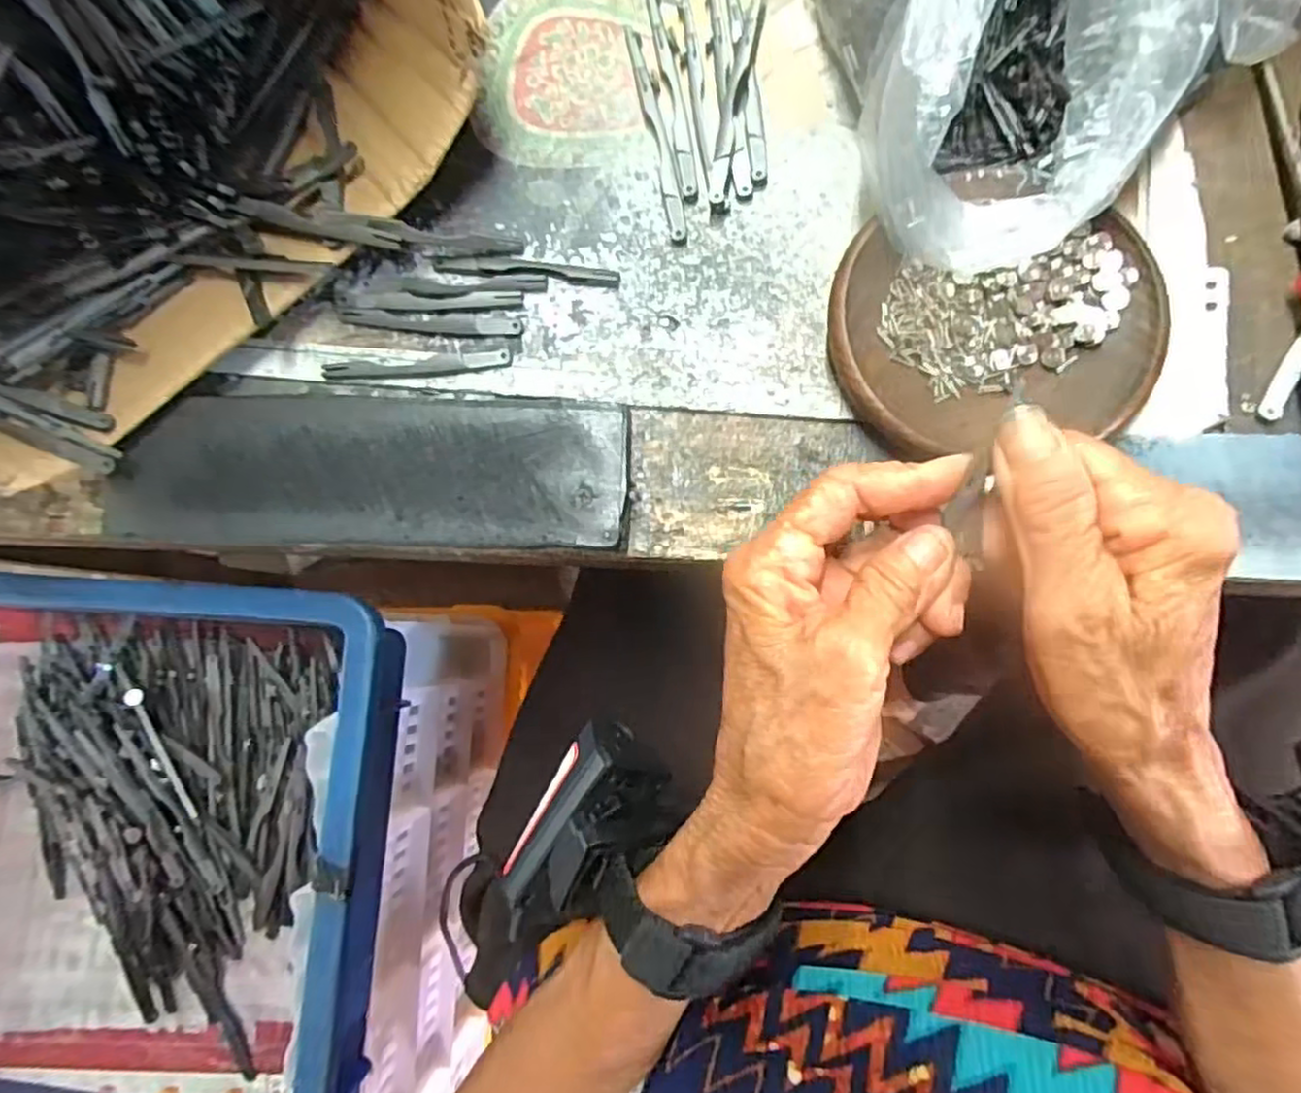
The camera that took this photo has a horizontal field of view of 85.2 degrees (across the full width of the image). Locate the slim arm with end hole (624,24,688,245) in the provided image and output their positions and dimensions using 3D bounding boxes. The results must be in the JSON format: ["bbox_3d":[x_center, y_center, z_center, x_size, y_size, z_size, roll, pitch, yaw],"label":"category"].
[{"bbox_3d":[0.003,-0.175,0.296,0.009,0.004,0.102,-11,82,4],"label":"slim arm with end hole"}]

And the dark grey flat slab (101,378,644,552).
[{"bbox_3d":[-0.109,-0.033,0.281,0.198,0.019,0.063,2,83,6],"label":"dark grey flat slab"}]

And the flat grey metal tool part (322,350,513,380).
[{"bbox_3d":[-0.097,-0.075,0.294,0.079,0.004,0.008,-3,83,5],"label":"flat grey metal tool part"}]

